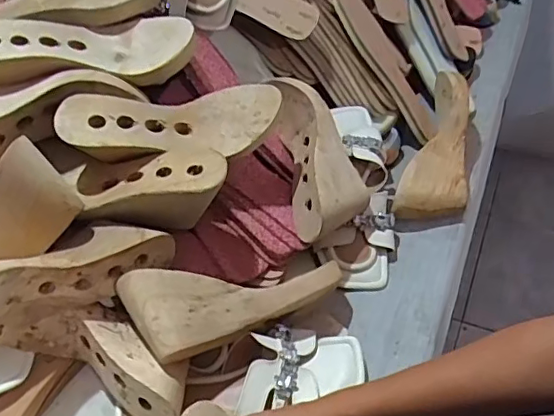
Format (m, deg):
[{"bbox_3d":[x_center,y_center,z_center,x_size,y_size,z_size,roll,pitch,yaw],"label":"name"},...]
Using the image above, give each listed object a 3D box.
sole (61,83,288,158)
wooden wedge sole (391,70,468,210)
[{"bbox_3d":[-0.111,-0.090,0.598,0.225,0.062,0.071,-8,44,-17],"label":"sole"},{"bbox_3d":[0.219,-0.083,0.744,0.078,0.091,0.235,11,49,17],"label":"wooden wedge sole"}]

